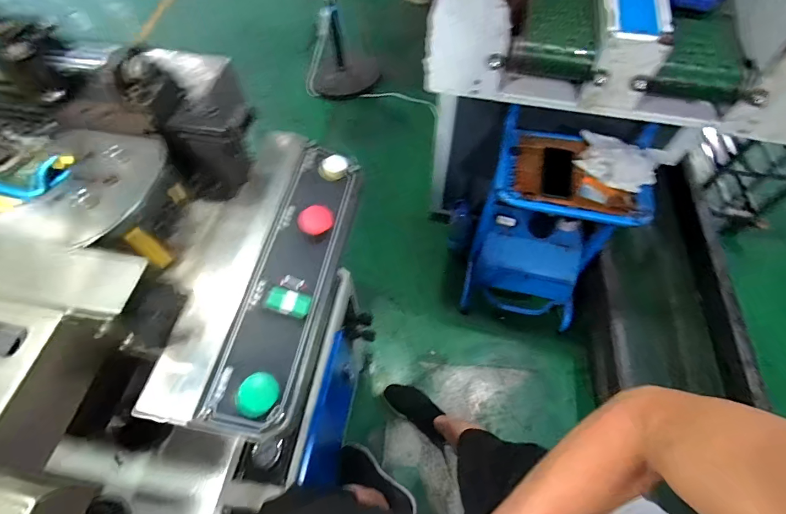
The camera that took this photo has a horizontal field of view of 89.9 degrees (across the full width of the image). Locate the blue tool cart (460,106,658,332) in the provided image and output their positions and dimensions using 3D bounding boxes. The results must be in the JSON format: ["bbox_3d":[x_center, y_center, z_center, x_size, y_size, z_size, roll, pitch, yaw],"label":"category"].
[{"bbox_3d":[0.505,-0.072,1.292,0.432,0.637,0.301,12,60,8],"label":"blue tool cart"}]

